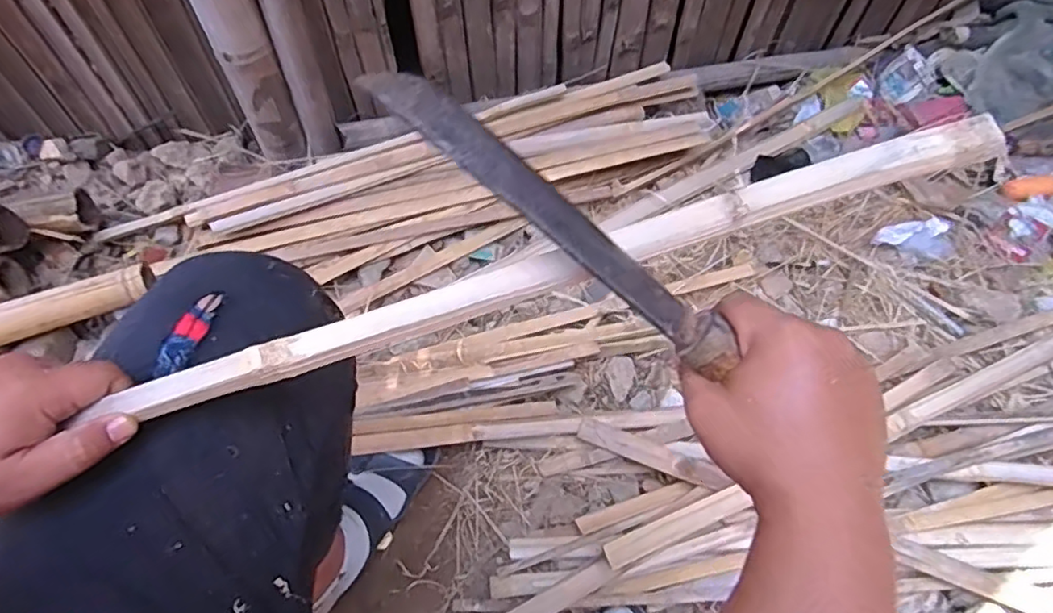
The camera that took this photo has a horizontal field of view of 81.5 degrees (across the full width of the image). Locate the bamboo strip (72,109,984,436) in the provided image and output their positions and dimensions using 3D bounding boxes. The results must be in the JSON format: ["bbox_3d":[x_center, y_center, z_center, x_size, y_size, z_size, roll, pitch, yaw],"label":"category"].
[{"bbox_3d":[0.003,-0.017,0.344,0.503,0.011,0.023,-18,64,4],"label":"bamboo strip"}]

